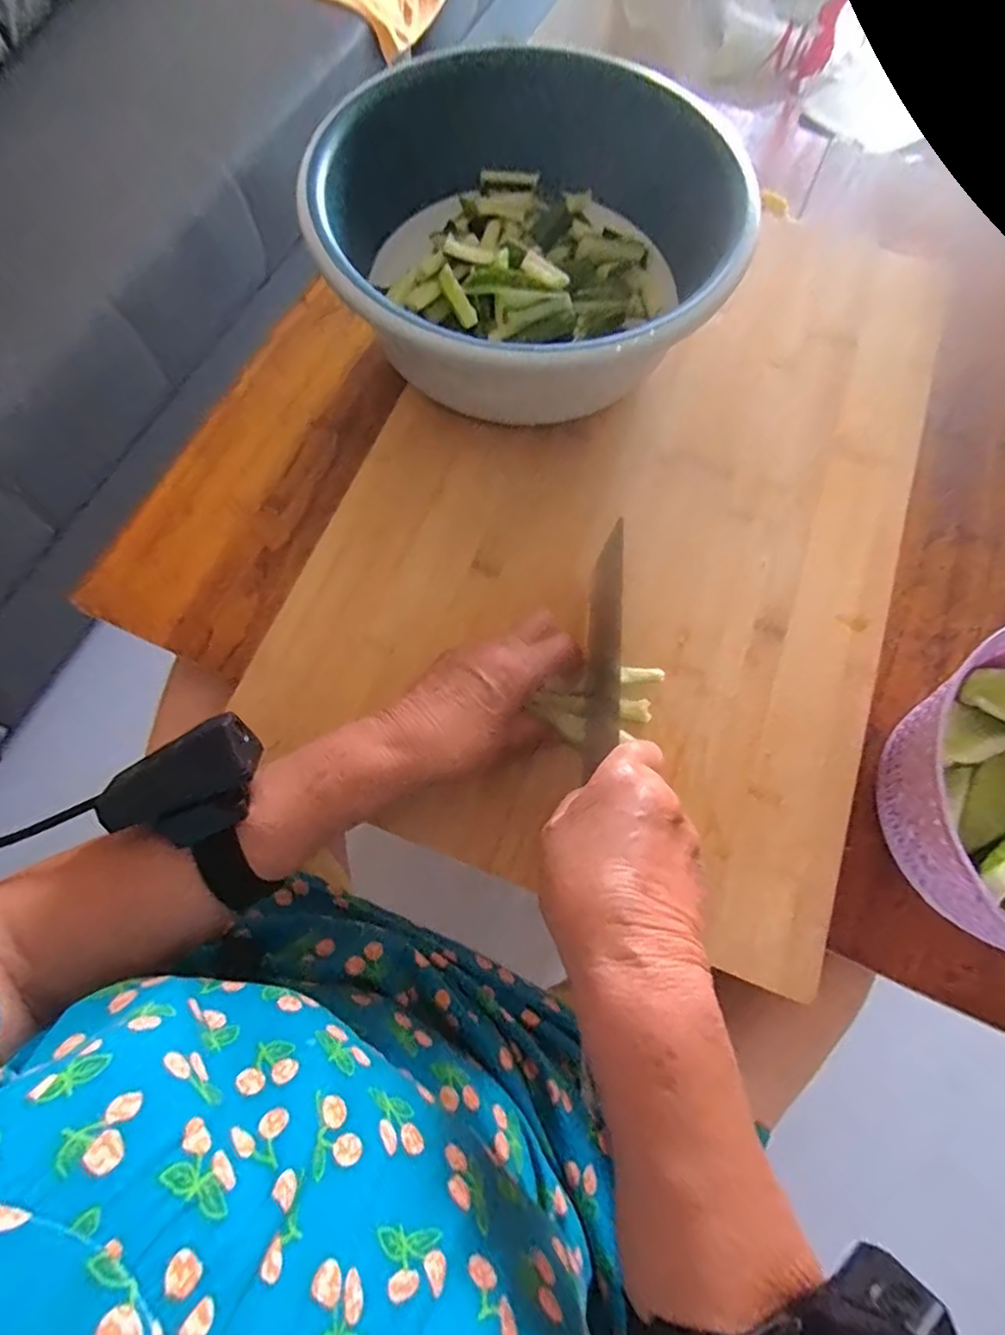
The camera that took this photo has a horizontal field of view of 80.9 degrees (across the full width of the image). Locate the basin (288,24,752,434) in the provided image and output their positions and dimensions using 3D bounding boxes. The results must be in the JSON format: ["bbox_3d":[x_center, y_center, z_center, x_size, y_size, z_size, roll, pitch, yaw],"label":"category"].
[{"bbox_3d":[0.010,-0.299,0.432,0.261,0.111,0.281,1,72,-3],"label":"basin"}]

